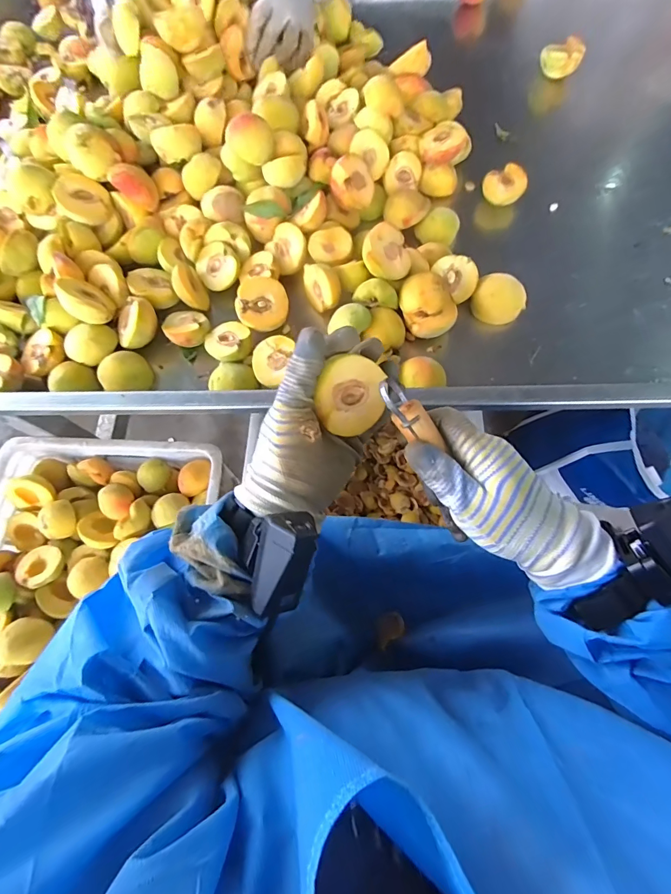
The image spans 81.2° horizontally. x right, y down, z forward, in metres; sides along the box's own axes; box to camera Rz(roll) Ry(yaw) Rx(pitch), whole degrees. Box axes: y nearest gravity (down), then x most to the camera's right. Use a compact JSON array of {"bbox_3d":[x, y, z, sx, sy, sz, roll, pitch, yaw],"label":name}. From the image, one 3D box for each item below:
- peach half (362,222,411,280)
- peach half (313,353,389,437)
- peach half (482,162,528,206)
[{"bbox_3d":[0.059,-0.234,0.480,0.056,0.032,0.063,-44,109,-16],"label":"peach half"},{"bbox_3d":[0.009,-0.043,0.315,0.053,0.030,0.060,-28,116,-11],"label":"peach half"},{"bbox_3d":[0.241,-0.373,0.555,0.045,0.032,0.050,-34,74,-10],"label":"peach half"}]

